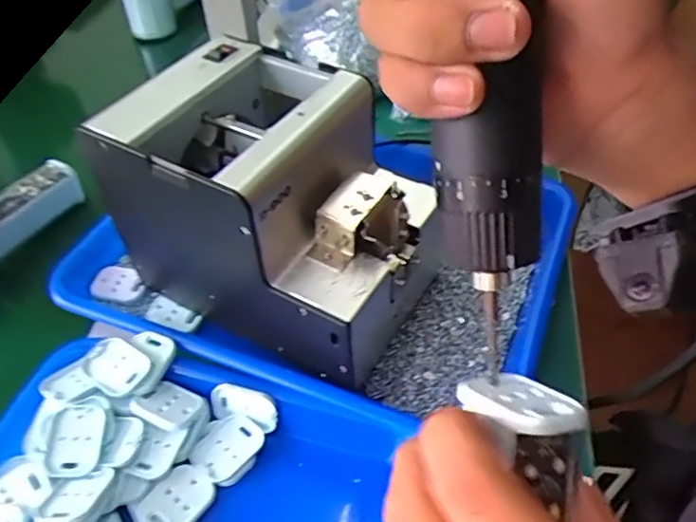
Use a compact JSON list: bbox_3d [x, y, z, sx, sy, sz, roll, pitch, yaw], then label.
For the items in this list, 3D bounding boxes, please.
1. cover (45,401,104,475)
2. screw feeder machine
[{"bbox_3d":[-0.153,0.099,0.335,0.027,0.007,0.040,1,49,5],"label":"cover"},{"bbox_3d":[-0.043,-0.038,0.383,0.178,0.137,0.128,25,55,23],"label":"screw feeder machine"}]

